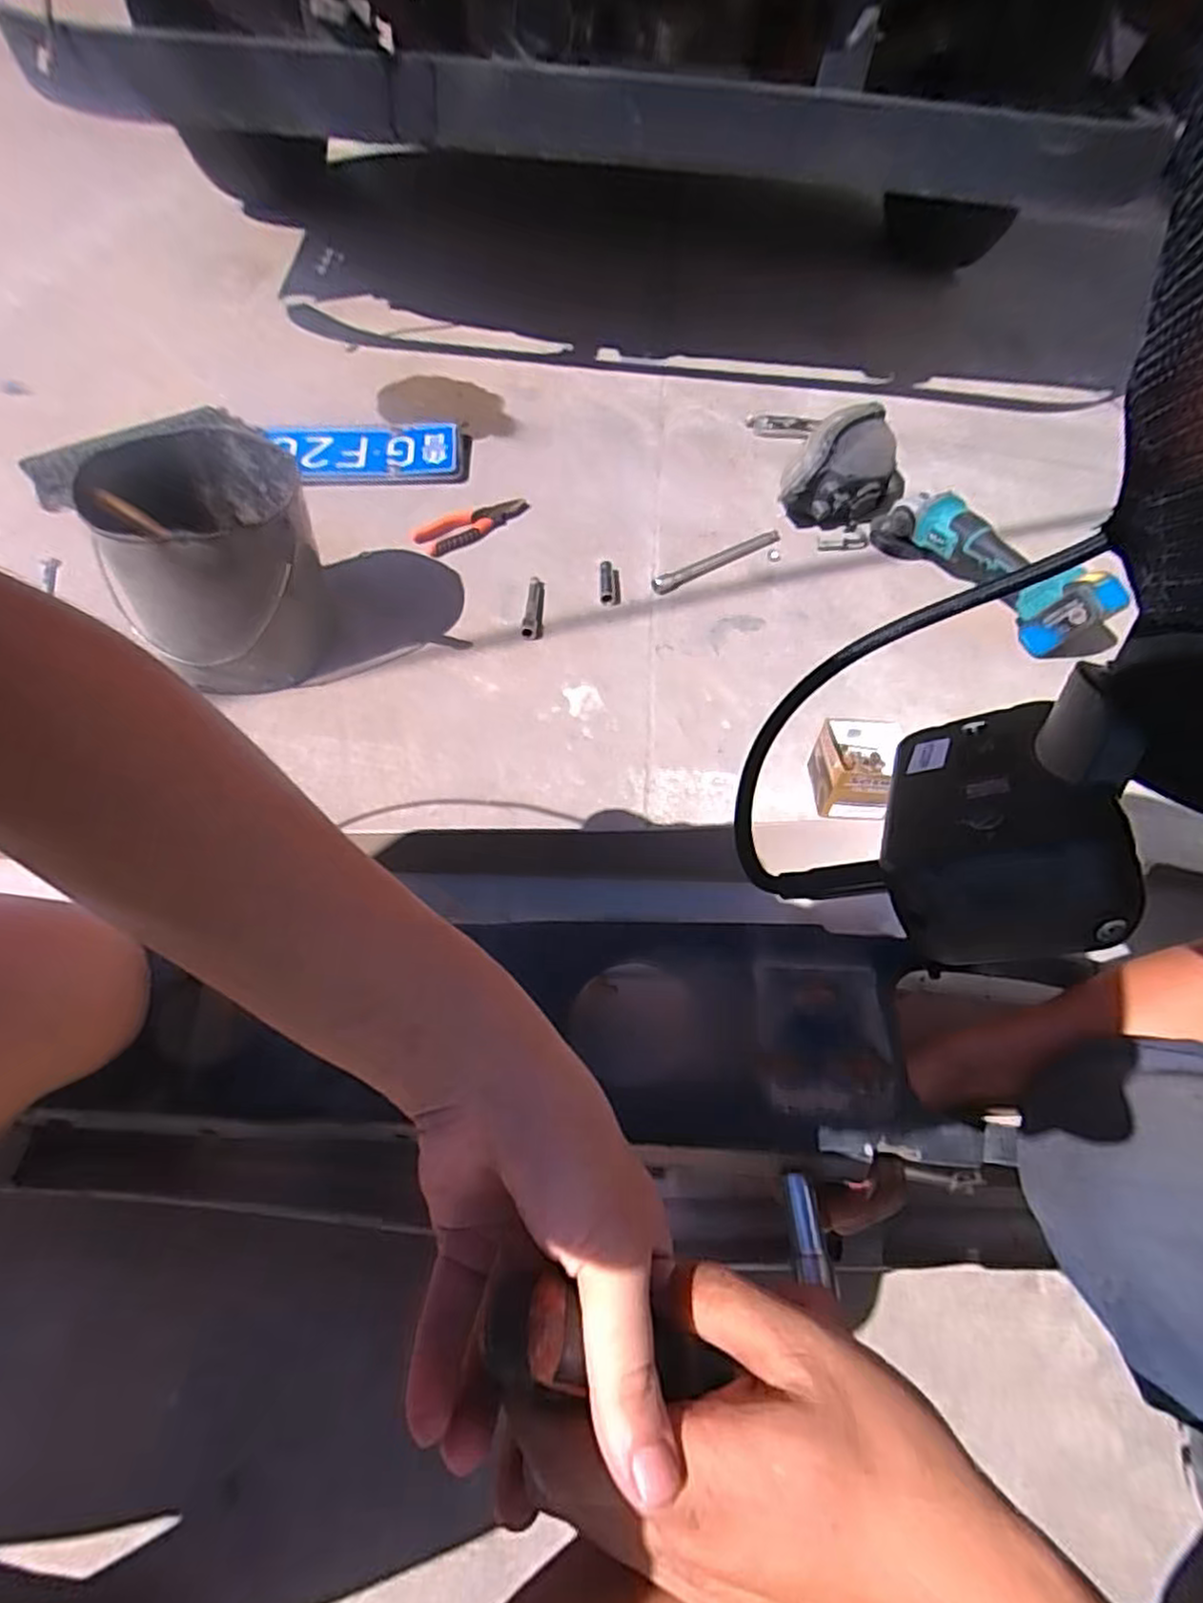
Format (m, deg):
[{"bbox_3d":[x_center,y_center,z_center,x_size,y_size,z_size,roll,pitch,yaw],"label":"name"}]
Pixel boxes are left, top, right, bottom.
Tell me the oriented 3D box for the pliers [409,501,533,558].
[{"bbox_3d":[-0.204,-0.438,1.115,0.186,0.022,0.075,-37,63,-26],"label":"pliers"}]

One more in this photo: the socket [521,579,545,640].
[{"bbox_3d":[-0.094,-0.280,1.007,0.028,0.018,0.128,4,54,0],"label":"socket"}]

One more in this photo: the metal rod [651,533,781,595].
[{"bbox_3d":[0.177,-0.371,1.081,0.248,0.017,0.033,-31,61,-23],"label":"metal rod"}]

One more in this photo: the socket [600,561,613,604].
[{"bbox_3d":[0.008,-0.318,1.031,0.019,0.018,0.075,1,54,-2],"label":"socket"}]

